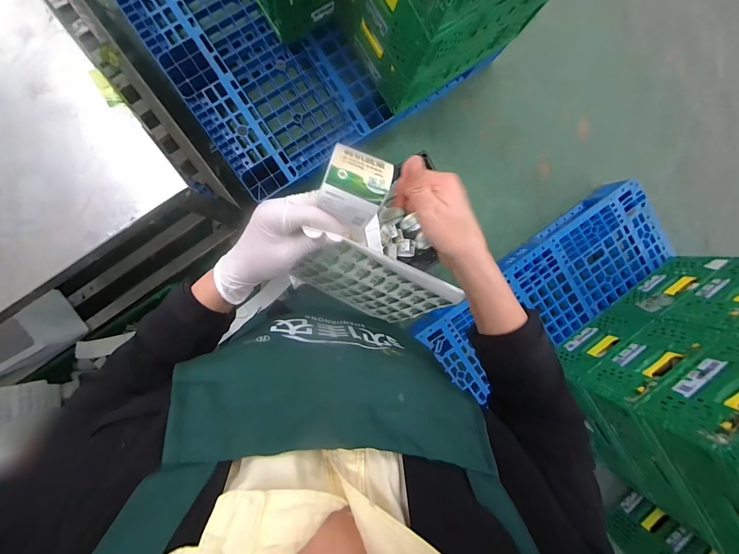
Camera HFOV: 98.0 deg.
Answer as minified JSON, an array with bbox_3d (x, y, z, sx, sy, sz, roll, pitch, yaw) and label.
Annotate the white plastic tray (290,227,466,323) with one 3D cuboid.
[{"bbox_3d":[-0.003,0.012,0.405,0.179,0.156,0.015,26,60,-23],"label":"white plastic tray"}]

